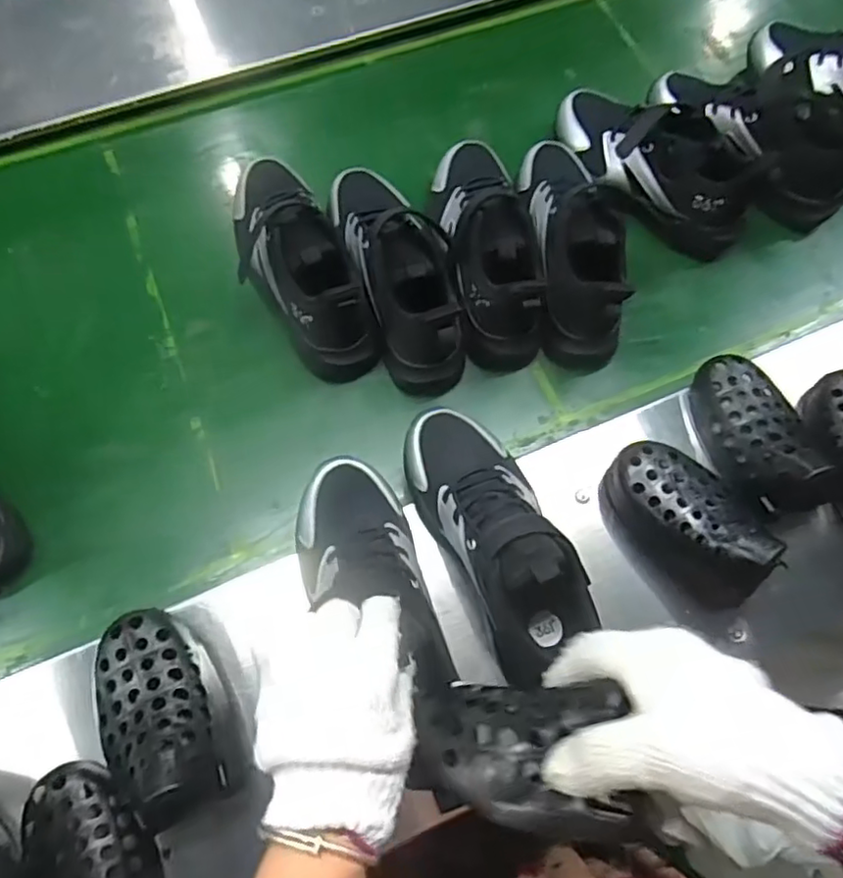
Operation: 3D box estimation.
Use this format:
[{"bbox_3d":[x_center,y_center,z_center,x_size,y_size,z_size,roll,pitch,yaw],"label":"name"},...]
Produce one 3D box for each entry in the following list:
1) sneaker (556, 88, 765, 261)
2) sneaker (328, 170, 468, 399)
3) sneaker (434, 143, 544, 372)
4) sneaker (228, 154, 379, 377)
[{"bbox_3d":[0.247,-0.306,0.688,0.095,0.102,0.244,-34,73,-14],"label":"sneaker"},{"bbox_3d":[-0.025,-0.176,0.624,0.094,0.111,0.247,-19,70,-9],"label":"sneaker"},{"bbox_3d":[0.072,-0.204,0.640,0.093,0.114,0.251,-9,69,-5],"label":"sneaker"},{"bbox_3d":[-0.124,-0.184,0.622,0.100,0.102,0.251,-19,70,-9],"label":"sneaker"}]

